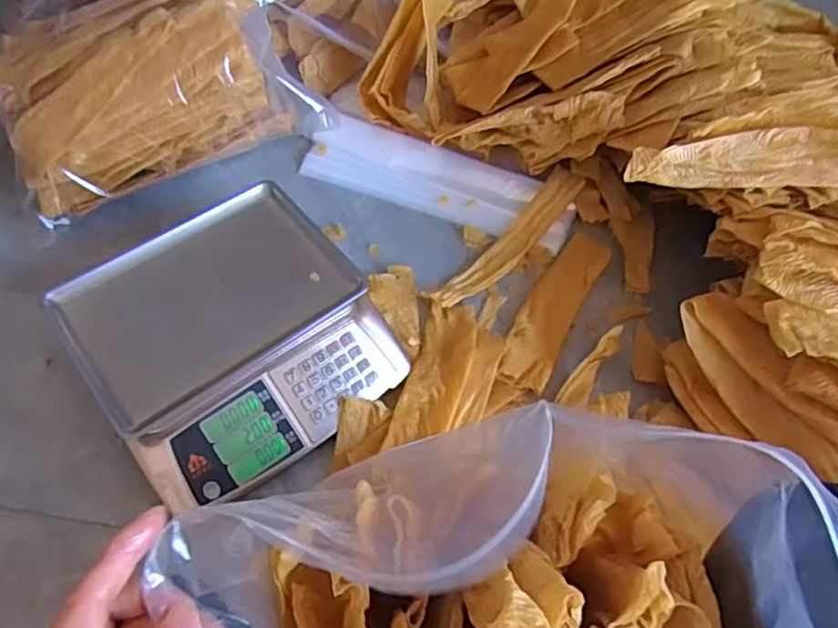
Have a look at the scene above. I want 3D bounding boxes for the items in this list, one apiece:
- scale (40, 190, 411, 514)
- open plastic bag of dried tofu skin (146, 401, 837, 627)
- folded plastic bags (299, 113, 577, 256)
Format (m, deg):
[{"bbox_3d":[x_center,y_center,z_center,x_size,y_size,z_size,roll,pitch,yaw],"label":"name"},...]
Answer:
[{"bbox_3d":[-0.234,0.028,0.817,0.325,0.108,0.329,-33,64,-22],"label":"scale"},{"bbox_3d":[0.032,0.158,0.353,0.279,0.225,0.242,-13,61,-12],"label":"open plastic bag of dried tofu skin"},{"bbox_3d":[0.033,-0.219,1.053,0.437,0.020,0.128,20,70,11],"label":"folded plastic bags"}]

